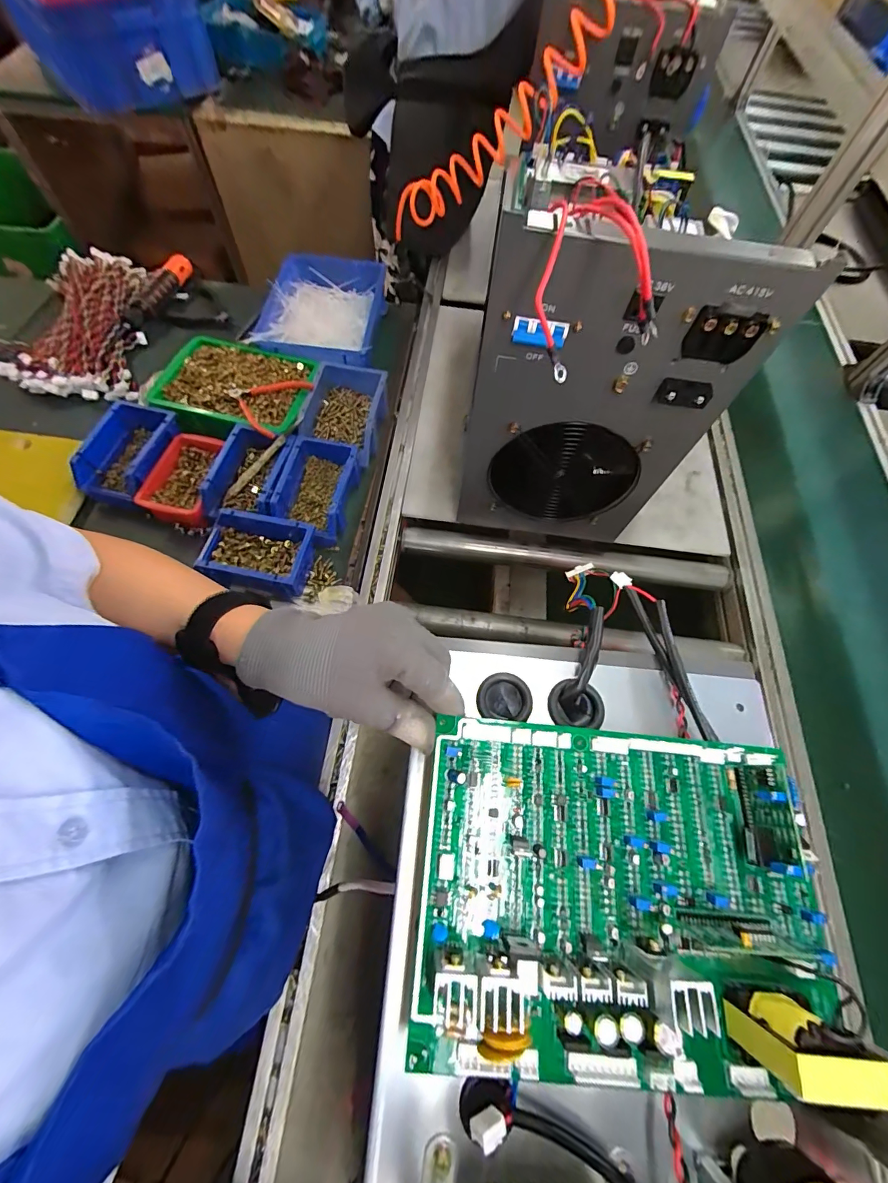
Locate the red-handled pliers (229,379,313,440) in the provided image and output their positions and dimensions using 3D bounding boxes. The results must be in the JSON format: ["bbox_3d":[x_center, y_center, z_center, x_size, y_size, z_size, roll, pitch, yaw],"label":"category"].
[{"bbox_3d":[-0.304,-0.326,0.697,0.126,0.024,0.123,29,68,9],"label":"red-handled pliers"}]

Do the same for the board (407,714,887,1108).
[{"bbox_3d":[0.104,0.167,0.228,0.232,0.050,0.168,6,66,-1],"label":"board"}]

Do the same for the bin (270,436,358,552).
[{"bbox_3d":[-0.207,-0.161,0.665,0.117,0.058,0.167,11,66,1],"label":"bin"}]

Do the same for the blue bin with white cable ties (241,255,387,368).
[{"bbox_3d":[-0.245,-0.539,0.825,0.220,0.089,0.287,4,66,-2],"label":"blue bin with white cable ties"}]

